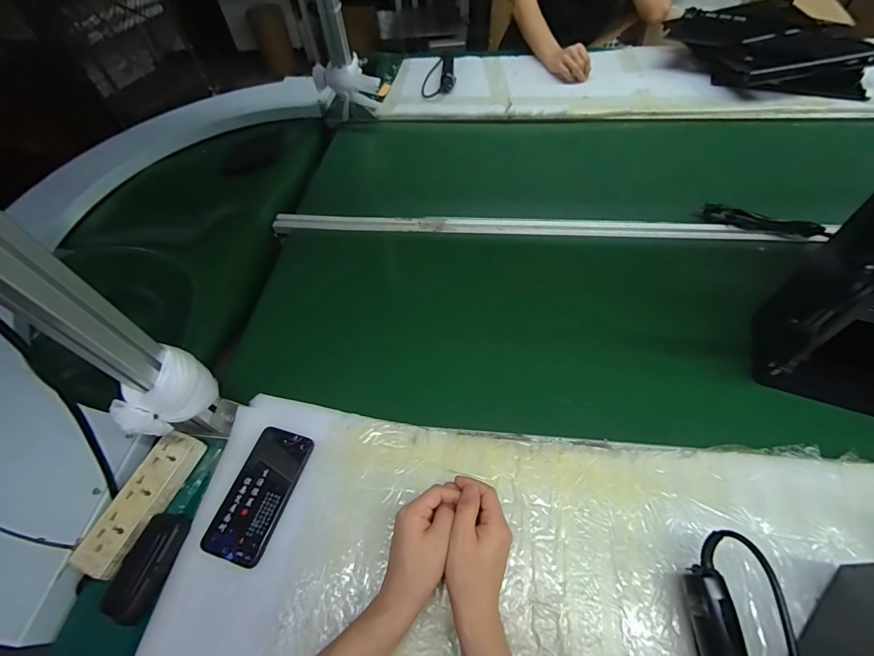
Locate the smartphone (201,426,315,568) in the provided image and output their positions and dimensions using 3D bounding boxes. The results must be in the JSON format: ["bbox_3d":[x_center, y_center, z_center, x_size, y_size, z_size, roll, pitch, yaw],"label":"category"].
[{"bbox_3d":[-0.222,0.206,0.498,0.078,0.012,0.154,12,56,13],"label":"smartphone"}]

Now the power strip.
[{"bbox_3d":[-0.371,0.216,0.497,0.050,0.030,0.168,15,57,15],"label":"power strip"}]

